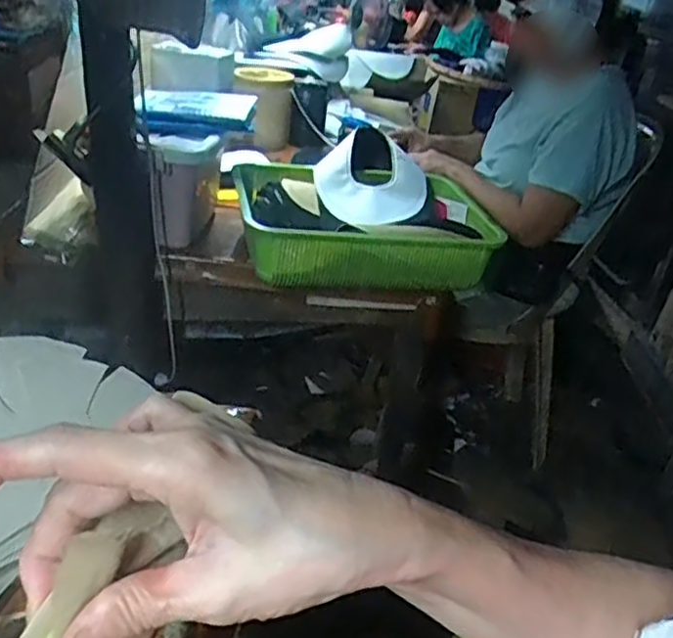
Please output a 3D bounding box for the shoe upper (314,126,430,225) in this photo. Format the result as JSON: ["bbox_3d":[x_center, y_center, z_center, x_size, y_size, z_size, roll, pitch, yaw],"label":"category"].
[{"bbox_3d":[0.068,-0.238,1.194,0.208,0.058,0.208,-2,60,3],"label":"shoe upper"}]

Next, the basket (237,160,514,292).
[{"bbox_3d":[0.041,-0.141,1.121,0.402,0.110,0.303,3,30,-7],"label":"basket"}]

